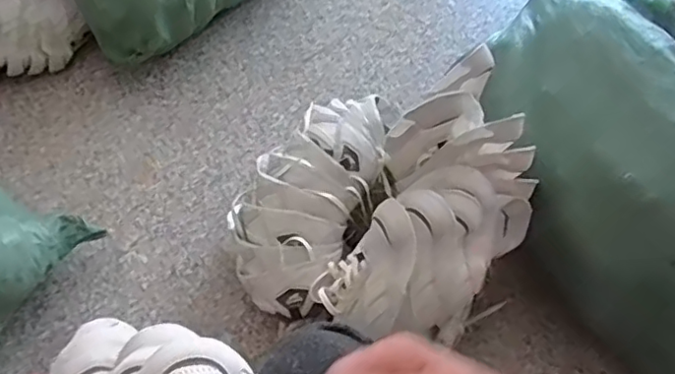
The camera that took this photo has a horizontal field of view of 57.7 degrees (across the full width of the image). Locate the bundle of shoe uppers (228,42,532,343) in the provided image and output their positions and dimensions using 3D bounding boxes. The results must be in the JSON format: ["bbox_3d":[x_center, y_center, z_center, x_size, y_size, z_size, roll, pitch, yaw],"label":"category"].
[{"bbox_3d":[0.057,0.026,0.863,0.343,0.261,0.390,32,62,25],"label":"bundle of shoe uppers"}]

